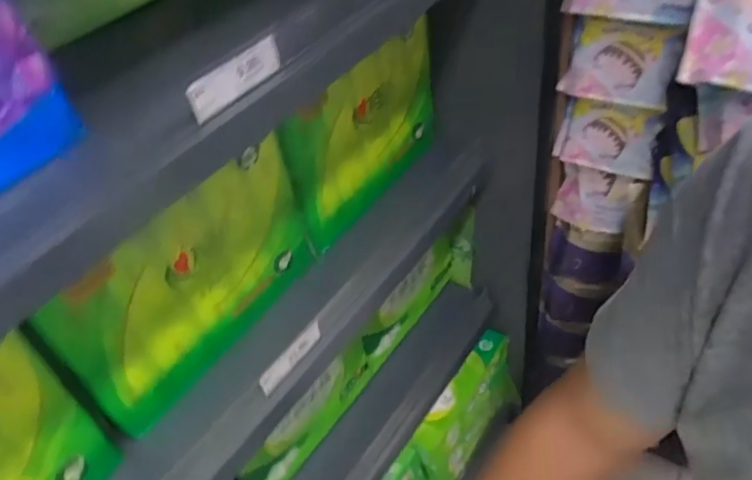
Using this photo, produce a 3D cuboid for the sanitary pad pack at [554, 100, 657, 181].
[{"bbox_3d":[0.340,-0.153,0.879,0.143,0.103,0.060,27,53,31],"label":"sanitary pad pack"}]

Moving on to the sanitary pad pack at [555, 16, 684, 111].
[{"bbox_3d":[0.327,-0.240,0.793,0.142,0.109,0.032,25,52,30],"label":"sanitary pad pack"}]

